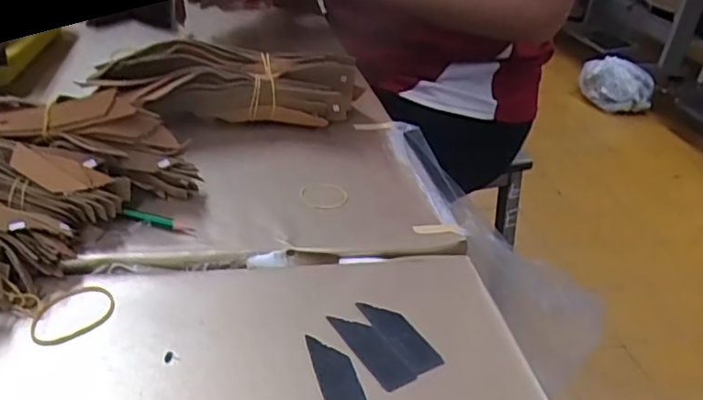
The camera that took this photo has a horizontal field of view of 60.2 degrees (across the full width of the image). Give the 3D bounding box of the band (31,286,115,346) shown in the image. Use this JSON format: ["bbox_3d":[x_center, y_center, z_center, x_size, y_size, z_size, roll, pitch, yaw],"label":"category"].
[{"bbox_3d":[-0.169,0.070,0.369,0.051,0.005,0.041,-24,43,-40],"label":"band"}]

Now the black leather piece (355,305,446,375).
[{"bbox_3d":[0.030,0.083,0.380,0.023,0.004,0.063,-14,37,-30],"label":"black leather piece"}]

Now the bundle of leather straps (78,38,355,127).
[{"bbox_3d":[-0.118,-0.107,0.597,0.252,0.076,0.080,-1,33,-13],"label":"bundle of leather straps"}]

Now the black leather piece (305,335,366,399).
[{"bbox_3d":[-0.008,0.101,0.347,0.022,0.004,0.063,-5,34,-19],"label":"black leather piece"}]

